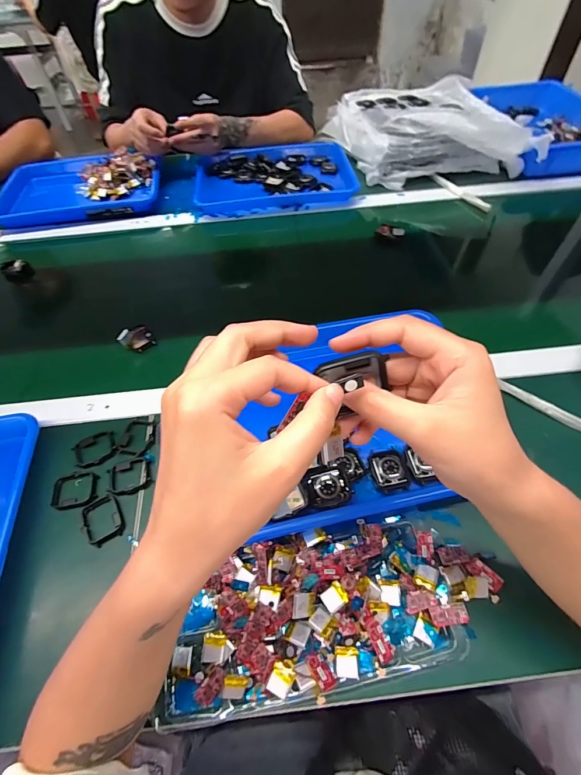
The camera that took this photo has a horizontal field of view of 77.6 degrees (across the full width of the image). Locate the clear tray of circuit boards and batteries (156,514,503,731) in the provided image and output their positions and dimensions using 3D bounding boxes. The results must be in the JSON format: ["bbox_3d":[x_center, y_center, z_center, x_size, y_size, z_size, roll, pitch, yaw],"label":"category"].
[{"bbox_3d":[0.033,0.191,0.320,0.295,0.036,0.121,-11,55,-6],"label":"clear tray of circuit boards and batteries"}]

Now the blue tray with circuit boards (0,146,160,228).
[{"bbox_3d":[-0.447,-0.429,0.782,0.339,0.064,0.235,-7,55,-2],"label":"blue tray with circuit boards"}]

